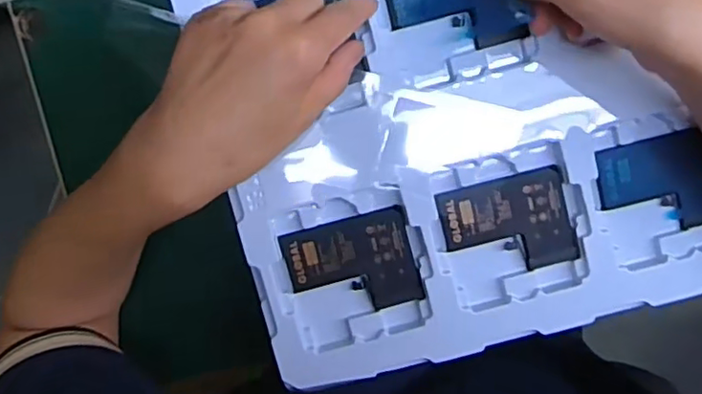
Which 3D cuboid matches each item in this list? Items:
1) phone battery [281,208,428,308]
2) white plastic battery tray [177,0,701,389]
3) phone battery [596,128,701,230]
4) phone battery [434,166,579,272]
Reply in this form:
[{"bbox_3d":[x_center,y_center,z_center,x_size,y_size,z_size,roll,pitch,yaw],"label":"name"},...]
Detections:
[{"bbox_3d":[0.001,0.044,0.373,0.077,0.004,0.060,-14,96,1],"label":"phone battery"},{"bbox_3d":[0.078,-0.048,0.362,0.308,0.013,0.273,-14,96,1],"label":"white plastic battery tray"},{"bbox_3d":[0.196,-0.008,0.376,0.082,0.010,0.059,-12,96,1],"label":"phone battery"},{"bbox_3d":[0.097,0.018,0.372,0.078,0.004,0.059,-14,96,1],"label":"phone battery"}]

